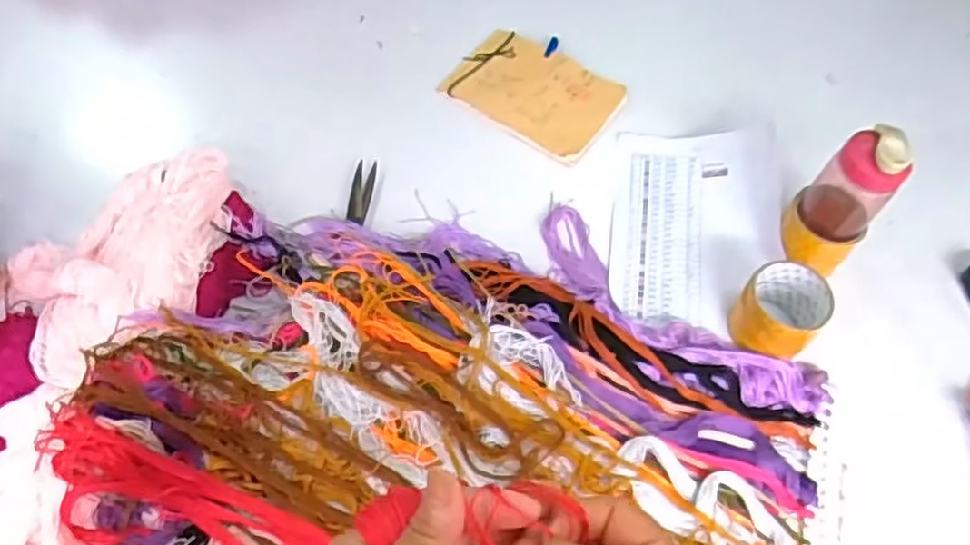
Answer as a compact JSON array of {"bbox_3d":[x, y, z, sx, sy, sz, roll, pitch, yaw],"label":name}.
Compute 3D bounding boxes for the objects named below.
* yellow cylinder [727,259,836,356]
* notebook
[{"bbox_3d":[0.306,0.044,0.747,0.081,0.070,0.096,37,64,17],"label":"yellow cylinder"},{"bbox_3d":[0.063,-0.239,0.938,0.215,0.022,0.148,34,63,16],"label":"notebook"}]

